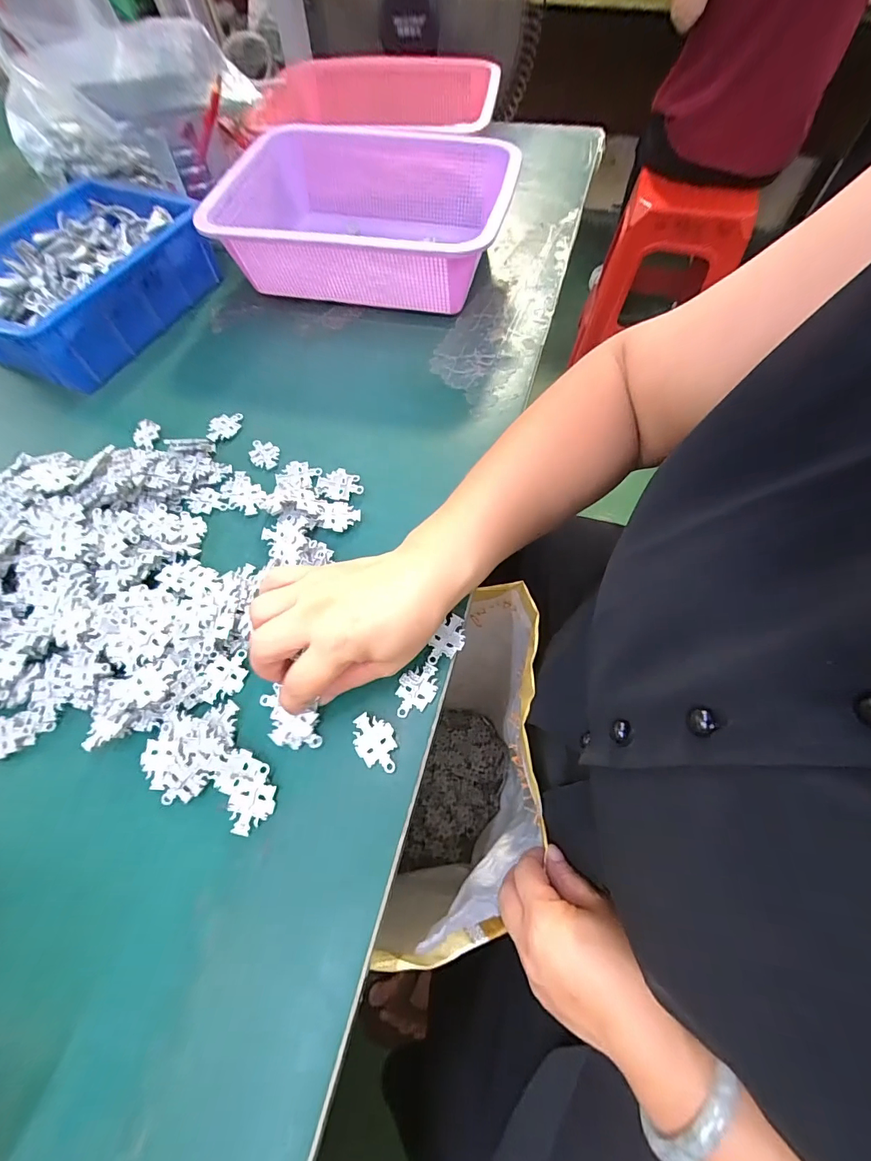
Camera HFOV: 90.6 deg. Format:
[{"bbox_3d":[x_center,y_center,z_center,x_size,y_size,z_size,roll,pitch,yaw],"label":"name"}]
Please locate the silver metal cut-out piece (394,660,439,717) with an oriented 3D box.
[{"bbox_3d":[-0.013,0.071,0.283,0.025,0.004,0.038,25,67,15],"label":"silver metal cut-out piece"}]

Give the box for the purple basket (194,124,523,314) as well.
[{"bbox_3d":[-0.070,-0.394,0.477,0.291,0.089,0.227,10,64,8],"label":"purple basket"}]

